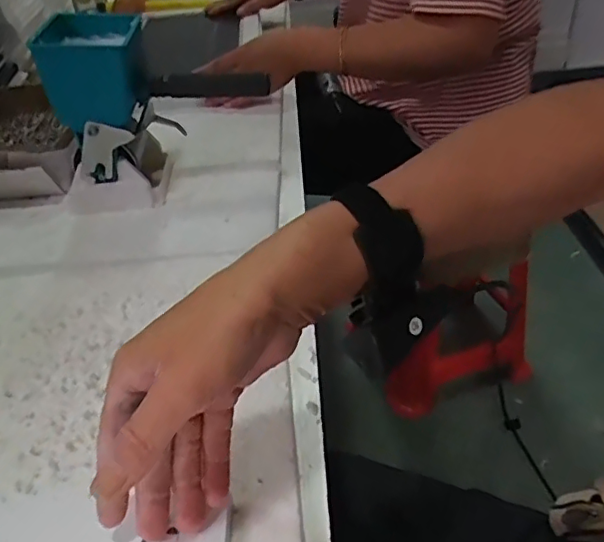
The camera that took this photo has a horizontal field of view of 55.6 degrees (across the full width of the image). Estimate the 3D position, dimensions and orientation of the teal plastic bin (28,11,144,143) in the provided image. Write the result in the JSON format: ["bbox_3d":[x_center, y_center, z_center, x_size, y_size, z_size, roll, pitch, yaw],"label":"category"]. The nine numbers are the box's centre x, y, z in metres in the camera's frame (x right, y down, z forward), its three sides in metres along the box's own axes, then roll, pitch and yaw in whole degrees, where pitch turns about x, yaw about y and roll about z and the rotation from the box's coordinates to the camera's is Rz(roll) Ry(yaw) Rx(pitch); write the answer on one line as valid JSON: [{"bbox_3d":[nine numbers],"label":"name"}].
[{"bbox_3d":[-0.216,-0.212,0.606,0.091,0.084,0.110,-8,39,-1],"label":"teal plastic bin"}]

